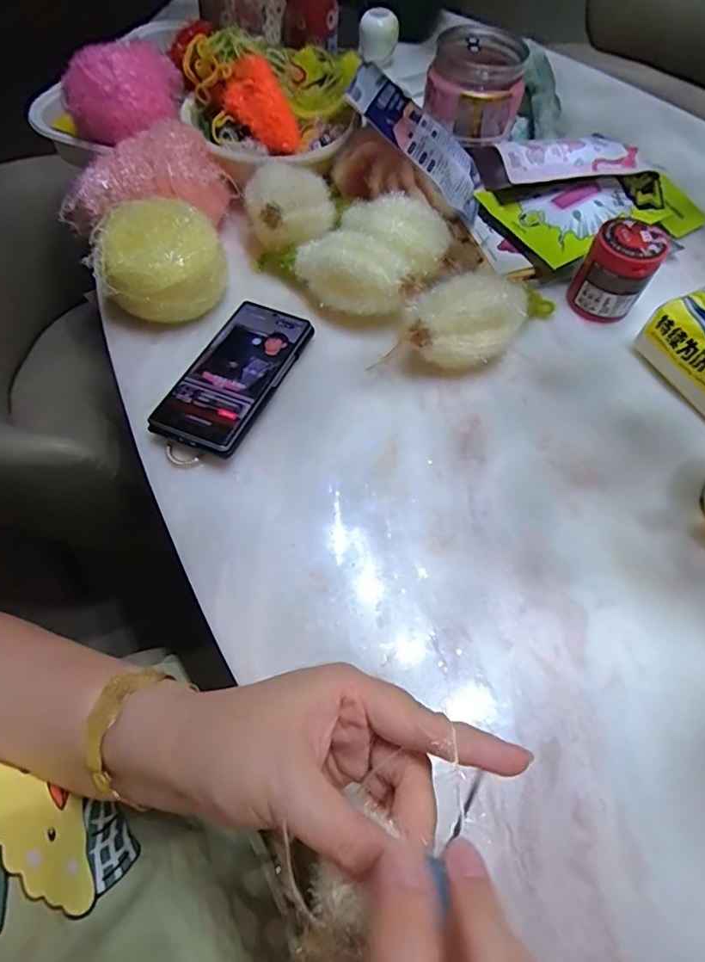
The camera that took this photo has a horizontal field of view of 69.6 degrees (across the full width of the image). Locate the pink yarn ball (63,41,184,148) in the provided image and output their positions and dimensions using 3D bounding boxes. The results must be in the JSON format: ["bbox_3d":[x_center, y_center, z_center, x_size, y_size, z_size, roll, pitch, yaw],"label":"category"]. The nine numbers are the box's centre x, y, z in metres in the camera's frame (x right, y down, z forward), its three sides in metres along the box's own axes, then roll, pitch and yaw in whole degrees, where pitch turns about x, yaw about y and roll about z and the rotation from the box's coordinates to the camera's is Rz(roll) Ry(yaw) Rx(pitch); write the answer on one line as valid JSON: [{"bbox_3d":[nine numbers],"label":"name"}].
[{"bbox_3d":[-0.249,-0.436,0.560,0.090,0.079,0.112,15,62,5],"label":"pink yarn ball"}]

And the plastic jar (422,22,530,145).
[{"bbox_3d":[0.139,-0.450,0.573,0.103,0.074,0.116,10,62,3],"label":"plastic jar"}]

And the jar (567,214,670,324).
[{"bbox_3d":[0.255,-0.202,0.493,0.060,0.077,0.056,1,61,-1],"label":"jar"}]

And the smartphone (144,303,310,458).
[{"bbox_3d":[-0.099,-0.094,0.444,0.075,0.016,0.159,21,60,12],"label":"smartphone"}]

